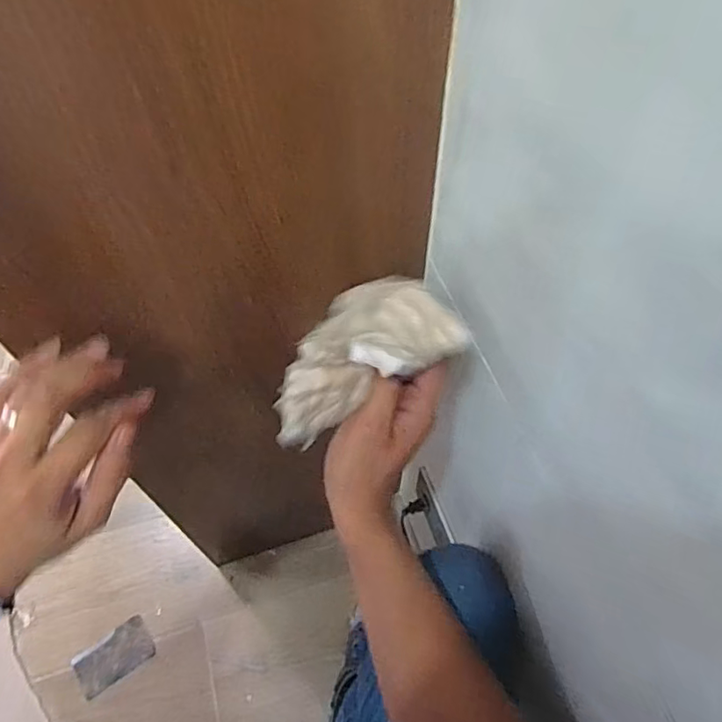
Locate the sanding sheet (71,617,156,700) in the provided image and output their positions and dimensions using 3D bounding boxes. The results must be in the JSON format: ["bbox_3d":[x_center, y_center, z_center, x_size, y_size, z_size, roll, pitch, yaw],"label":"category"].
[{"bbox_3d":[-0.396,0.475,0.903,0.115,0.008,0.072,-32,62,-19],"label":"sanding sheet"}]

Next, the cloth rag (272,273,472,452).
[{"bbox_3d":[0.002,-0.009,0.444,0.130,0.130,0.105,0,57,0],"label":"cloth rag"}]

